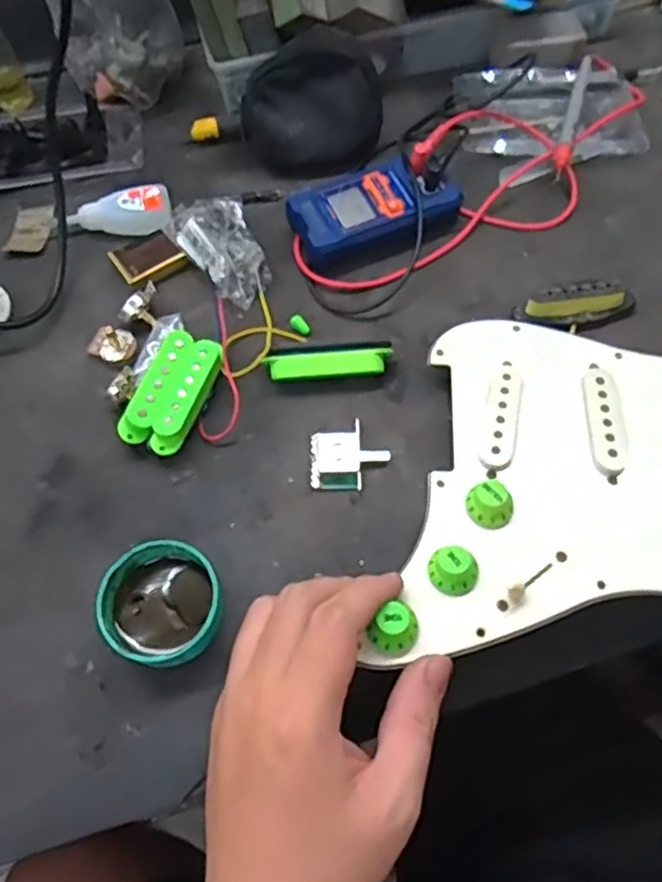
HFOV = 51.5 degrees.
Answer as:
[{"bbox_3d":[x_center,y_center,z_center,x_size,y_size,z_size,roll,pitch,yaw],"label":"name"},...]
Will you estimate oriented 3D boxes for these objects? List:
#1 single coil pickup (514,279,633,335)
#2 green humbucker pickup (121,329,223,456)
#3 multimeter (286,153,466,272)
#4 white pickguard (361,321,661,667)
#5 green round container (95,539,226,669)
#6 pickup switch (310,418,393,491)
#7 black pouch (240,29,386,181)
[{"bbox_3d":[0.160,-0.087,0.443,0.077,0.019,0.024,-12,65,-4],"label":"single coil pickup"},{"bbox_3d":[-0.095,-0.029,0.420,0.040,0.024,0.078,17,66,9],"label":"green humbucker pickup"},{"bbox_3d":[0.031,-0.158,0.478,0.113,0.026,0.065,-23,66,-10],"label":"multimeter"},{"bbox_3d":[0.146,0.016,0.370,0.237,0.027,0.195,1,65,2],"label":"white pickguard"},{"bbox_3d":[-0.088,0.087,0.362,0.060,0.026,0.062,-1,64,1],"label":"green round container"},{"bbox_3d":[0.011,0.009,0.404,0.045,0.013,0.039,-3,64,0],"label":"pickup switch"},{"bbox_3d":[-0.011,-0.240,0.496,0.094,0.068,0.064,-28,67,-12],"label":"black pouch"}]

